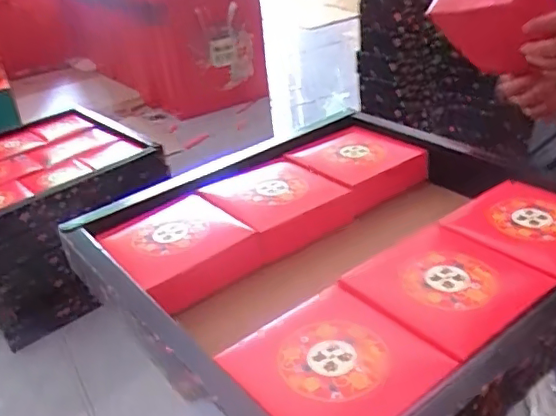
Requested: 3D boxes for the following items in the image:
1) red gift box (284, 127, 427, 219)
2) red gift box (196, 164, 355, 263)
[{"bbox_3d":[0.094,-0.053,0.720,0.129,0.038,0.137,-27,36,-31],"label":"red gift box"},{"bbox_3d":[-0.002,-0.004,0.660,0.133,0.041,0.131,-23,34,-26],"label":"red gift box"}]

